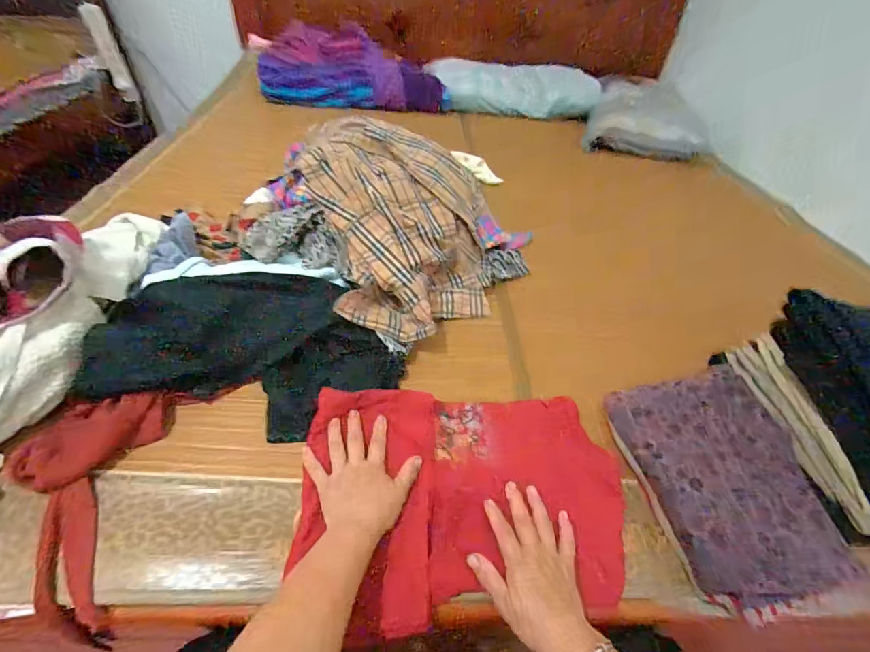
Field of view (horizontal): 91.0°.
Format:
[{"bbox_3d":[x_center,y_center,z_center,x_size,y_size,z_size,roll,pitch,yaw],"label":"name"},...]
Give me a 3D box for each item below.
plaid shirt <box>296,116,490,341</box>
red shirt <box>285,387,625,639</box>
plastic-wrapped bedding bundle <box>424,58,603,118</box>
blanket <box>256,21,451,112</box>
[{"bbox_3d":[-0.063,-0.174,0.748,0.304,0.205,0.397,2,42,-3],"label":"plaid shirt"},{"bbox_3d":[0.032,0.209,0.526,0.379,0.058,0.273,0,47,0],"label":"red shirt"},{"bbox_3d":[0.289,-0.905,1.632,0.621,0.141,0.164,12,43,8],"label":"plastic-wrapped bedding bundle"},{"bbox_3d":[-0.294,-0.960,1.604,0.680,0.235,0.217,-3,45,-20],"label":"blanket"}]

